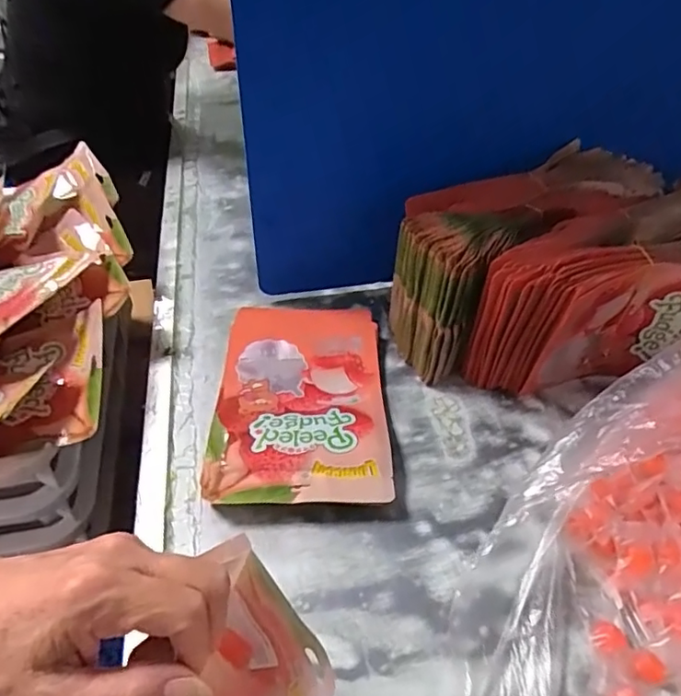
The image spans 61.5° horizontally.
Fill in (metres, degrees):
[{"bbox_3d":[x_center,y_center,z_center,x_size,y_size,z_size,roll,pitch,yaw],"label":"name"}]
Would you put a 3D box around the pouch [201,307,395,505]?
[{"bbox_3d":[-0.040,0.045,0.576,0.164,0.029,0.261,-1,44,-1],"label":"pouch"}]

